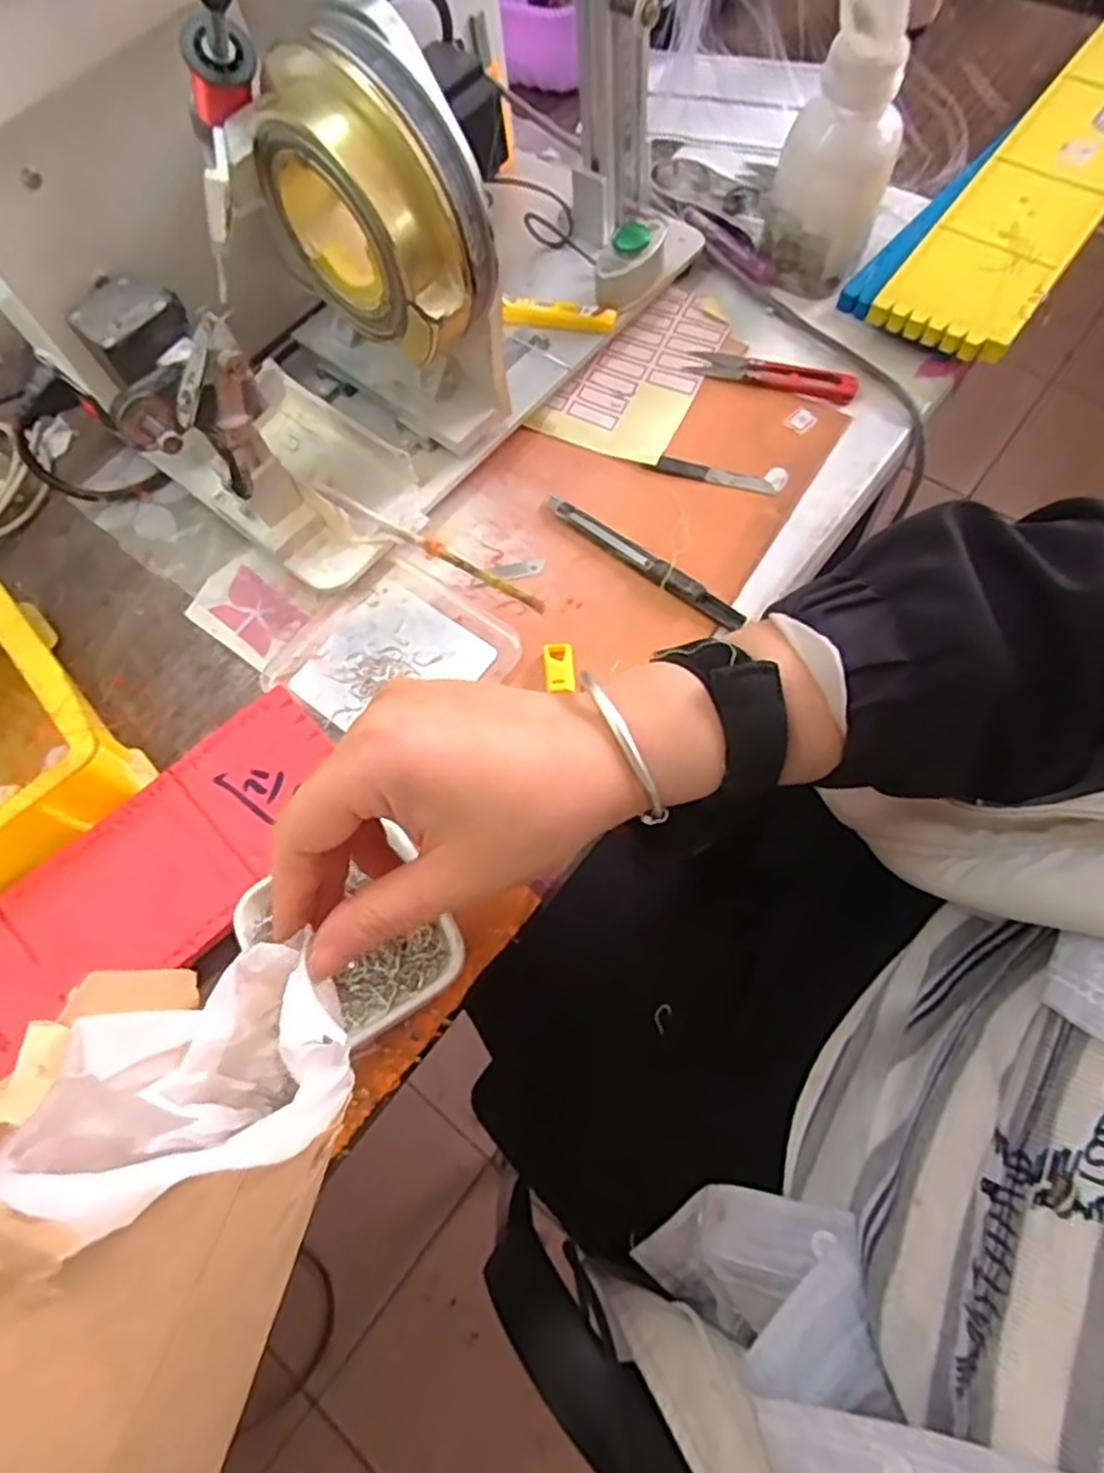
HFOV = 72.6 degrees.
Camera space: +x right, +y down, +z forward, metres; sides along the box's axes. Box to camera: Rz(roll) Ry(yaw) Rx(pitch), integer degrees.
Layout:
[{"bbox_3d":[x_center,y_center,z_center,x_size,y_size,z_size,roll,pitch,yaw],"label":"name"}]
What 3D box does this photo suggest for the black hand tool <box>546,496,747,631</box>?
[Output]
[{"bbox_3d":[0.049,-0.099,0.415,0.132,0.009,0.012,38,75,18],"label":"black hand tool"}]

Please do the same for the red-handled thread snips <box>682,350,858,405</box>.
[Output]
[{"bbox_3d":[0.134,-0.223,0.463,0.103,0.004,0.020,19,84,16],"label":"red-handled thread snips"}]

